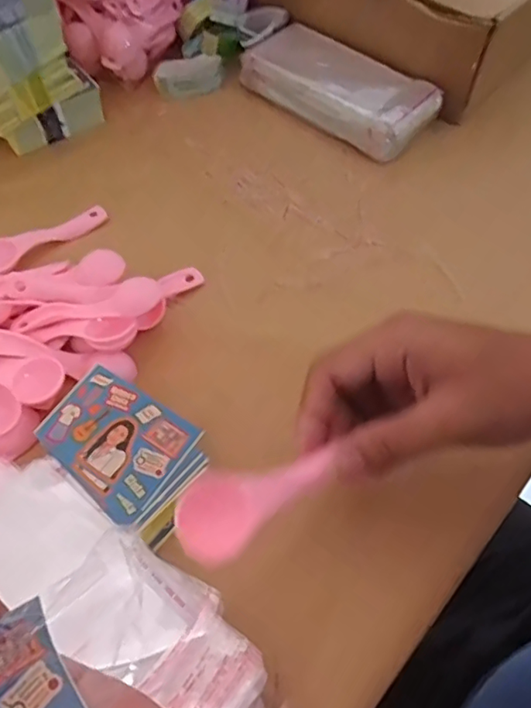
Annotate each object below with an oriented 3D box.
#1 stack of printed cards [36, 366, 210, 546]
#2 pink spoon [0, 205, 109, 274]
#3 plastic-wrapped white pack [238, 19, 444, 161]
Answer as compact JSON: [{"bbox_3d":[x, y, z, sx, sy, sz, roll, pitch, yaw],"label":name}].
[{"bbox_3d":[-0.089,0.058,0.342,0.107,0.005,0.071,29,63,17],"label":"stack of printed cards"},{"bbox_3d":[-0.186,-0.096,0.455,0.111,0.023,0.030,-39,66,-20],"label":"pink spoon"},{"bbox_3d":[0.067,-0.262,0.537,0.191,0.040,0.082,39,67,22],"label":"plastic-wrapped white pack"}]

